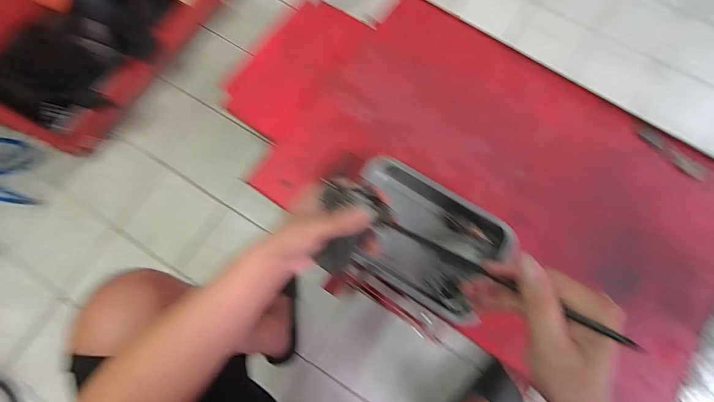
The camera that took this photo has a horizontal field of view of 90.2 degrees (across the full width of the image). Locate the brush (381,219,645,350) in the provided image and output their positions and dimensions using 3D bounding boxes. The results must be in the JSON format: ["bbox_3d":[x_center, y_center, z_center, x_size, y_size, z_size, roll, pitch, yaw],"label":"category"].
[{"bbox_3d":[0.106,0.059,0.303,0.222,0.014,0.006,26,74,45],"label":"brush"}]

